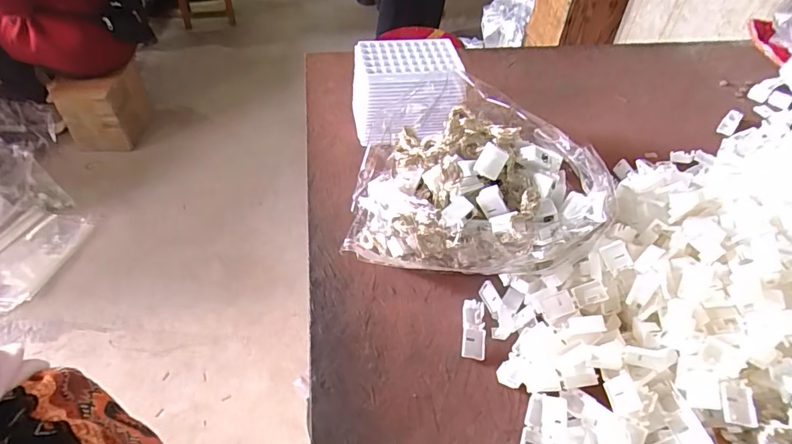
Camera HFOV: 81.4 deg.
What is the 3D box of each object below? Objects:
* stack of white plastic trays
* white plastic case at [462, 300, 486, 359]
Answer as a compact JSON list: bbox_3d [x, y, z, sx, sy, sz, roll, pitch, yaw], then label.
[{"bbox_3d":[0.013,-0.169,0.609,0.133,0.104,0.099,-2,45,-5],"label":"stack of white plastic trays"},{"bbox_3d":[0.071,0.097,0.419,0.021,0.008,0.055,6,45,4],"label":"white plastic case"}]

